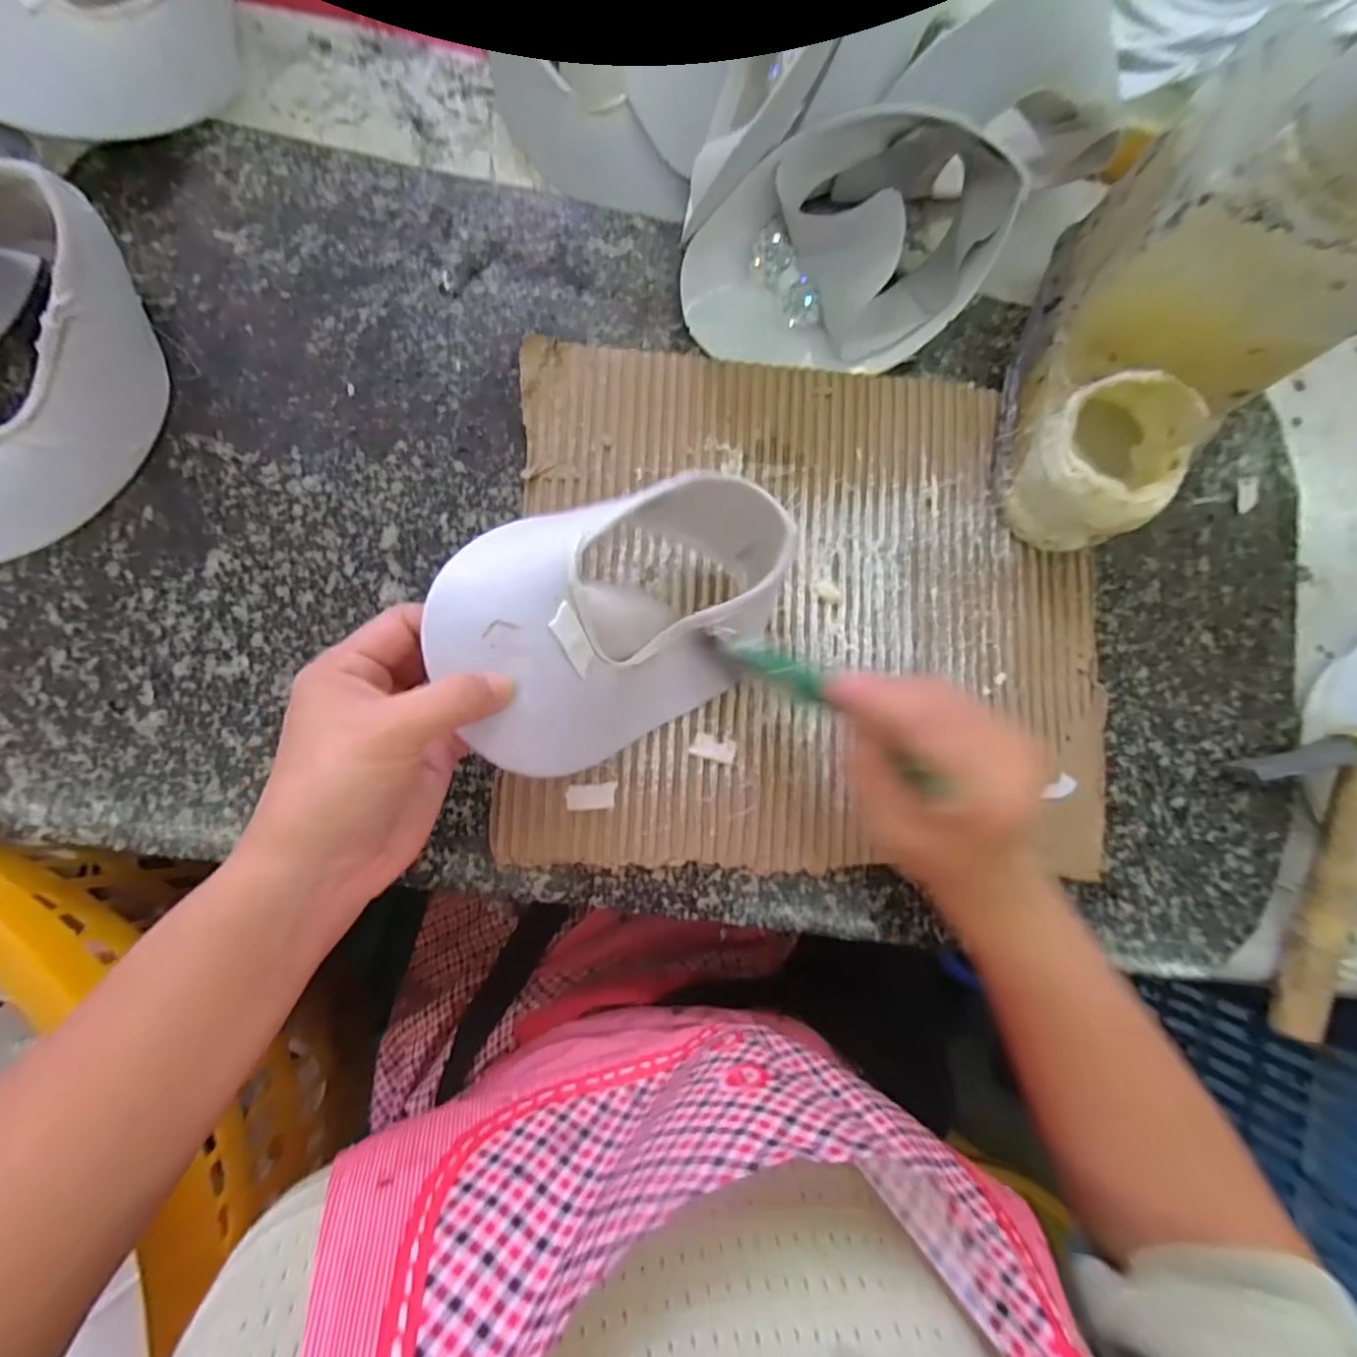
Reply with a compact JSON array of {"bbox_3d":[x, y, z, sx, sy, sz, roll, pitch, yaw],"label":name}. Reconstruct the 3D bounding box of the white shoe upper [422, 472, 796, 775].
[{"bbox_3d":[-0.022,-0.028,0.265,0.155,0.057,0.100,-25,87,-8],"label":"white shoe upper"}]

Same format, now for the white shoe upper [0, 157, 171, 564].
[{"bbox_3d":[-0.316,-0.137,0.261,0.119,0.058,0.176,39,82,-1],"label":"white shoe upper"}]

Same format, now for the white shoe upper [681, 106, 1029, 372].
[{"bbox_3d":[0.095,-0.228,0.310,0.171,0.061,0.107,-27,88,-8],"label":"white shoe upper"}]

